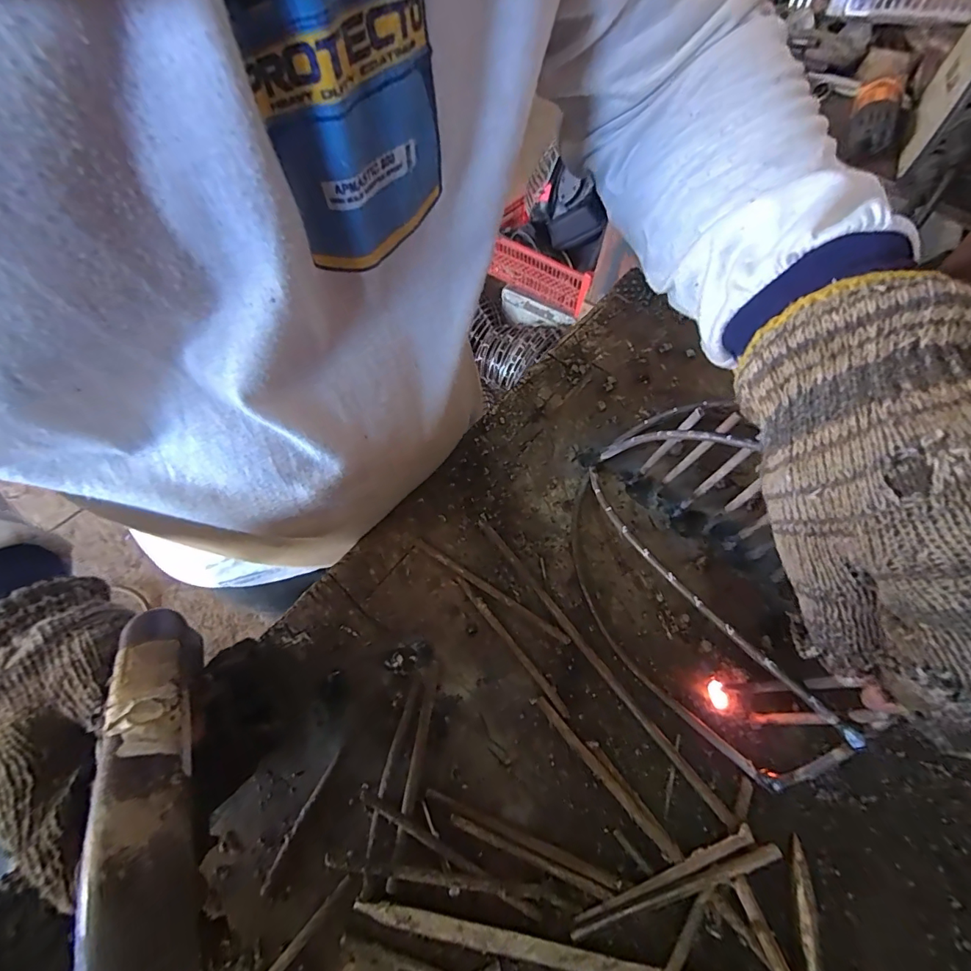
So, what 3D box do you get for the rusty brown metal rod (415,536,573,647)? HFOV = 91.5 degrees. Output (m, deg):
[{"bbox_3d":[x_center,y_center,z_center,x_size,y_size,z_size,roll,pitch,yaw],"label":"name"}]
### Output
[{"bbox_3d":[0.002,0.067,0.306,0.116,0.007,0.006,30,64,14],"label":"rusty brown metal rod"}]

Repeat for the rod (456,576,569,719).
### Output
[{"bbox_3d":[0.015,0.097,0.292,0.006,0.006,0.103,-34,67,-19],"label":"rod"}]

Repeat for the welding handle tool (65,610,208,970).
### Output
[{"bbox_3d":[-0.096,0.102,0.131,0.028,0.022,0.174,-23,46,-15],"label":"welding handle tool"}]

